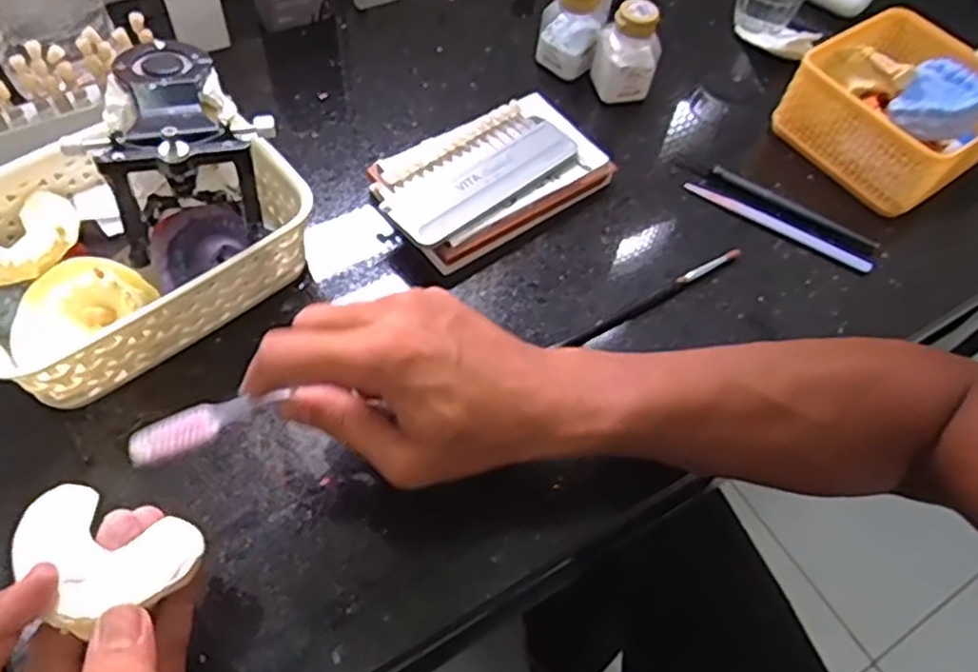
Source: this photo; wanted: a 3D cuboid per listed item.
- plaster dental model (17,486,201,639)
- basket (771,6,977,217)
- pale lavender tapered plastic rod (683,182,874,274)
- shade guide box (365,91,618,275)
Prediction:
[{"bbox_3d":[-0.162,0.094,0.293,0.069,0.022,0.055,25,38,4],"label":"plaster dental model"},{"bbox_3d":[0.324,-0.184,0.558,0.145,0.077,0.147,-36,67,-24],"label":"basket"},{"bbox_3d":[0.213,-0.081,0.524,0.143,0.007,0.012,28,60,13],"label":"pale lavender tapered plastic rod"},{"bbox_3d":[0.001,-0.112,0.507,0.164,0.033,0.091,-29,64,-21],"label":"shade guide box"}]

